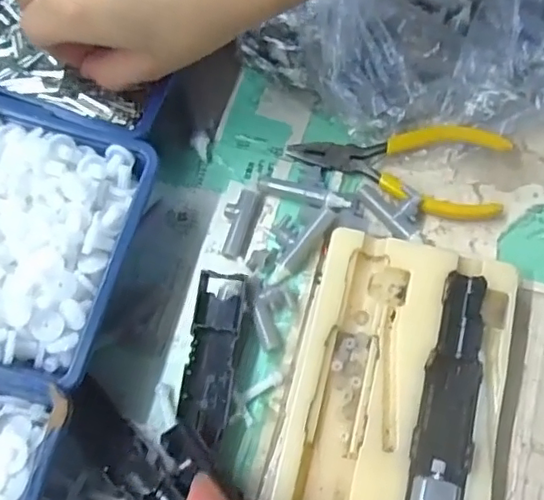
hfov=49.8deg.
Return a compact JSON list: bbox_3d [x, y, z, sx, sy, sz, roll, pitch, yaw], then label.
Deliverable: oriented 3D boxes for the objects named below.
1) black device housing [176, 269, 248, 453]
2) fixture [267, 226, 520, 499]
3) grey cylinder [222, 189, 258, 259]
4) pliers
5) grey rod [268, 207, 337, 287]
[{"bbox_3d":[-0.029,0.050,0.280,0.023,0.016,0.079,6,71,4],"label":"black device housing"},{"bbox_3d":[0.058,0.062,0.266,0.089,0.026,0.136,14,71,6],"label":"fixture"},{"bbox_3d":[-0.019,-0.014,0.309,0.015,0.008,0.037,15,72,7],"label":"grey cylinder"},{"bbox_3d":[0.067,-0.050,0.313,0.112,0.016,0.044,15,72,6],"label":"pliers"},{"bbox_3d":[0.016,-0.003,0.295,0.011,0.011,0.049,36,75,13],"label":"grey rod"}]

